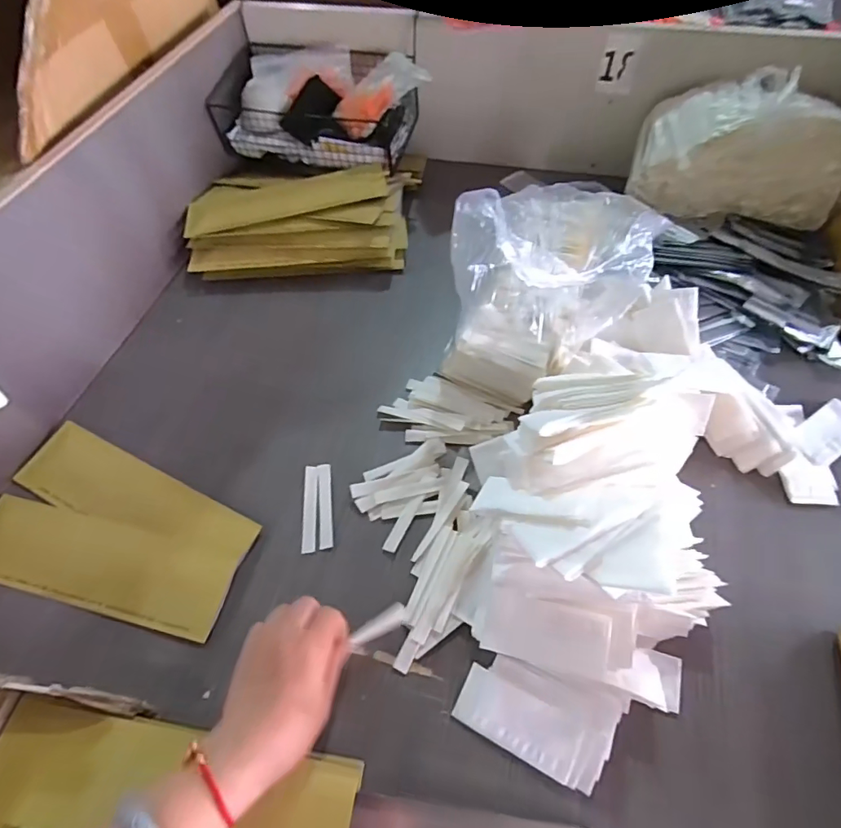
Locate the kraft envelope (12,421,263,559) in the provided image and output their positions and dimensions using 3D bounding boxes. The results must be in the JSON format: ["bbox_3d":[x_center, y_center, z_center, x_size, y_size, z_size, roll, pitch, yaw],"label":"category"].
[{"bbox_3d":[-0.296,0.088,0.499,0.269,0.011,0.076,23,62,16],"label":"kraft envelope"}]

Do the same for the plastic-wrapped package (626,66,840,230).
[{"bbox_3d":[0.429,-0.352,0.656,0.255,0.145,0.104,10,60,9],"label":"plastic-wrapped package"}]

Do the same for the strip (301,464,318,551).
[{"bbox_3d":[-0.112,0.094,0.494,0.014,0.004,0.091,-5,58,-1],"label":"strip"}]

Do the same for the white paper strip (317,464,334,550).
[{"bbox_3d":[-0.097,0.093,0.497,0.014,0.004,0.091,-6,58,-6],"label":"white paper strip"}]

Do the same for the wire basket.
[{"bbox_3d":[-0.143,-0.456,0.721,0.288,0.101,0.150,12,59,10],"label":"wire basket"}]

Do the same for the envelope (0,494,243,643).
[{"bbox_3d":[-0.314,0.144,0.471,0.273,0.011,0.080,11,57,10],"label":"envelope"}]

